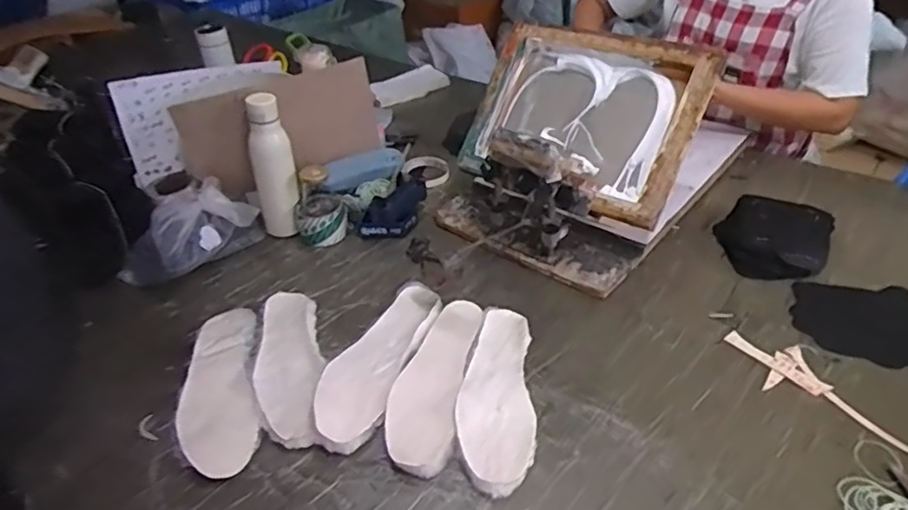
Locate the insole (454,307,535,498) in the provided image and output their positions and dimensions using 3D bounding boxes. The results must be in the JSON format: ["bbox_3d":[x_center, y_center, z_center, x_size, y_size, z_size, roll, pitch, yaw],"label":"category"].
[{"bbox_3d":[0.052,0.167,0.737,0.086,0.021,0.263,-1,38,5],"label":"insole"}]

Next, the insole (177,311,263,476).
[{"bbox_3d":[-0.303,0.164,0.778,0.093,0.015,0.276,-17,38,-8],"label":"insole"}]

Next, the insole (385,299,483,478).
[{"bbox_3d":[-0.026,0.154,0.763,0.086,0.017,0.269,4,38,10],"label":"insole"}]

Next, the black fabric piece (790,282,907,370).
[{"bbox_3d":[0.556,0.090,0.798,0.192,0.009,0.151,5,38,12],"label":"black fabric piece"}]

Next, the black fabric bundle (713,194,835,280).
[{"bbox_3d":[0.485,-0.031,0.924,0.159,0.050,0.165,19,43,27],"label":"black fabric bundle"}]

